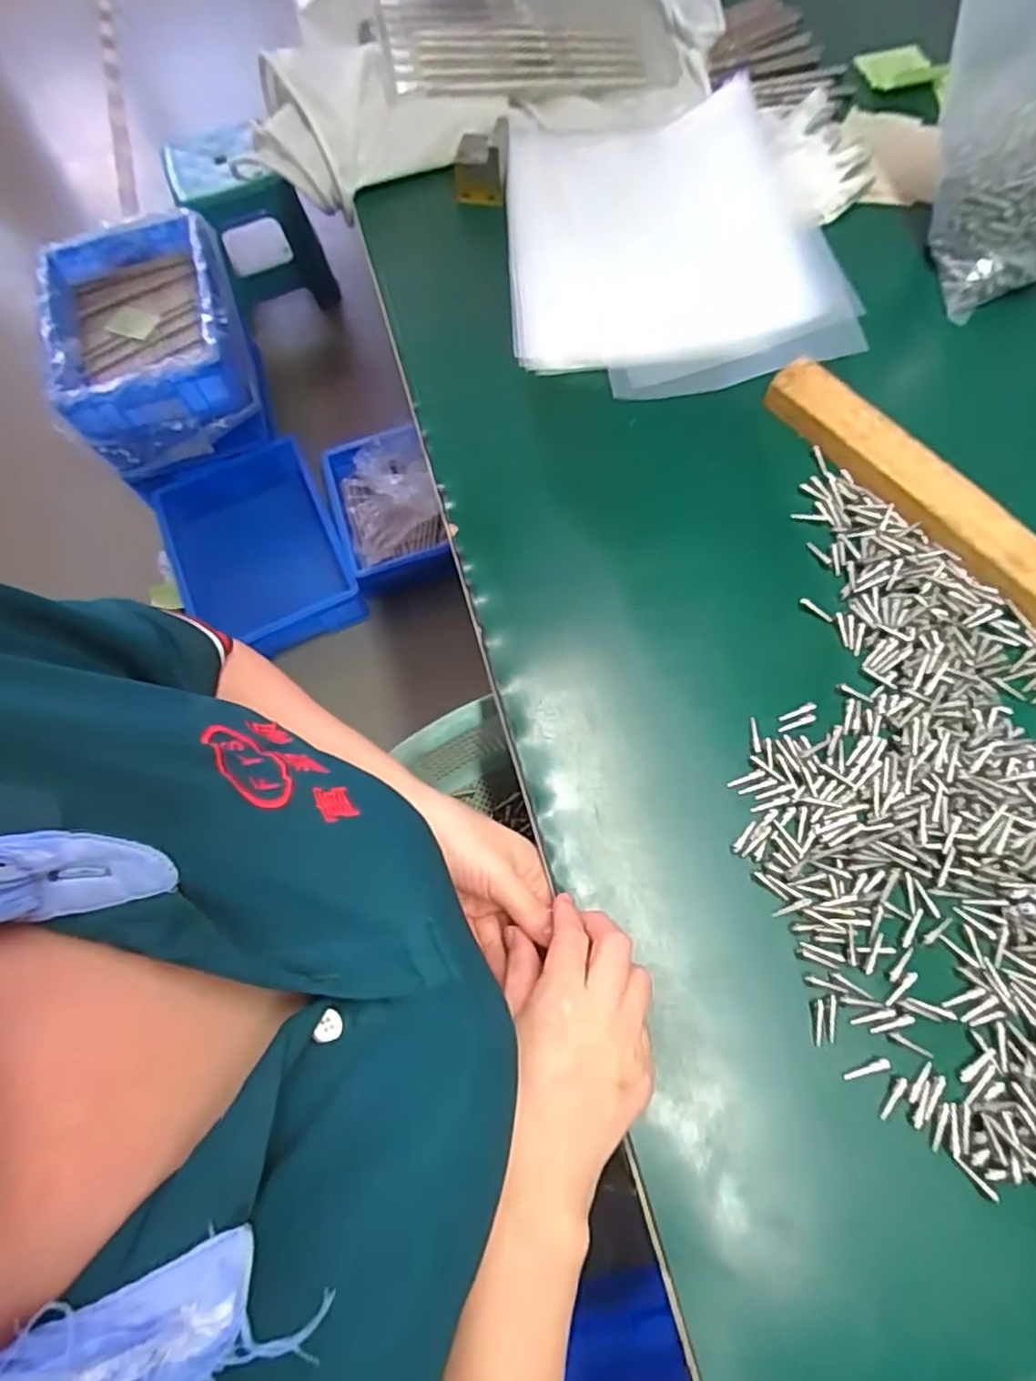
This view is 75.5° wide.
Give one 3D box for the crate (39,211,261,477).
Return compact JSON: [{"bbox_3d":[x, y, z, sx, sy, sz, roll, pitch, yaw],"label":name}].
[{"bbox_3d":[-0.622,-0.595,1.155,0.306,0.183,0.337,-21,70,-4],"label":"crate"}]

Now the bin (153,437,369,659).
[{"bbox_3d":[-0.488,-0.252,1.262,0.293,0.140,0.342,-25,70,-5],"label":"bin"}]

